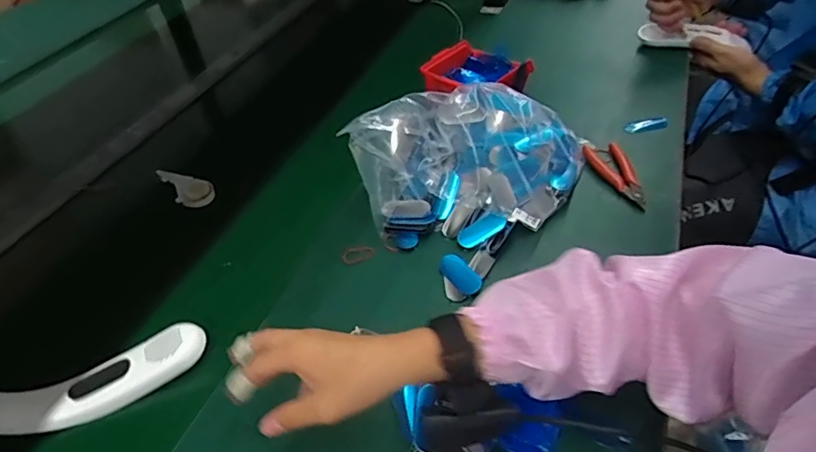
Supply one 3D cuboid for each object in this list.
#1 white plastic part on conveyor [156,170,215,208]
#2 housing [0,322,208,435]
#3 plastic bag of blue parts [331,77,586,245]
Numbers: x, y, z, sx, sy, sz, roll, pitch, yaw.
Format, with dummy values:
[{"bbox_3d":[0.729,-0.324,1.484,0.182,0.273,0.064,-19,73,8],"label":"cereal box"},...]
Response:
[{"bbox_3d":[-0.314,-0.055,0.741,0.090,0.023,0.041,27,51,9],"label":"white plastic part on conveyor"},{"bbox_3d":[-0.294,0.144,0.507,0.194,0.048,0.047,-23,45,-15],"label":"housing"},{"bbox_3d":[0.077,-0.084,0.634,0.269,0.134,0.157,-3,43,5],"label":"plastic bag of blue parts"}]

